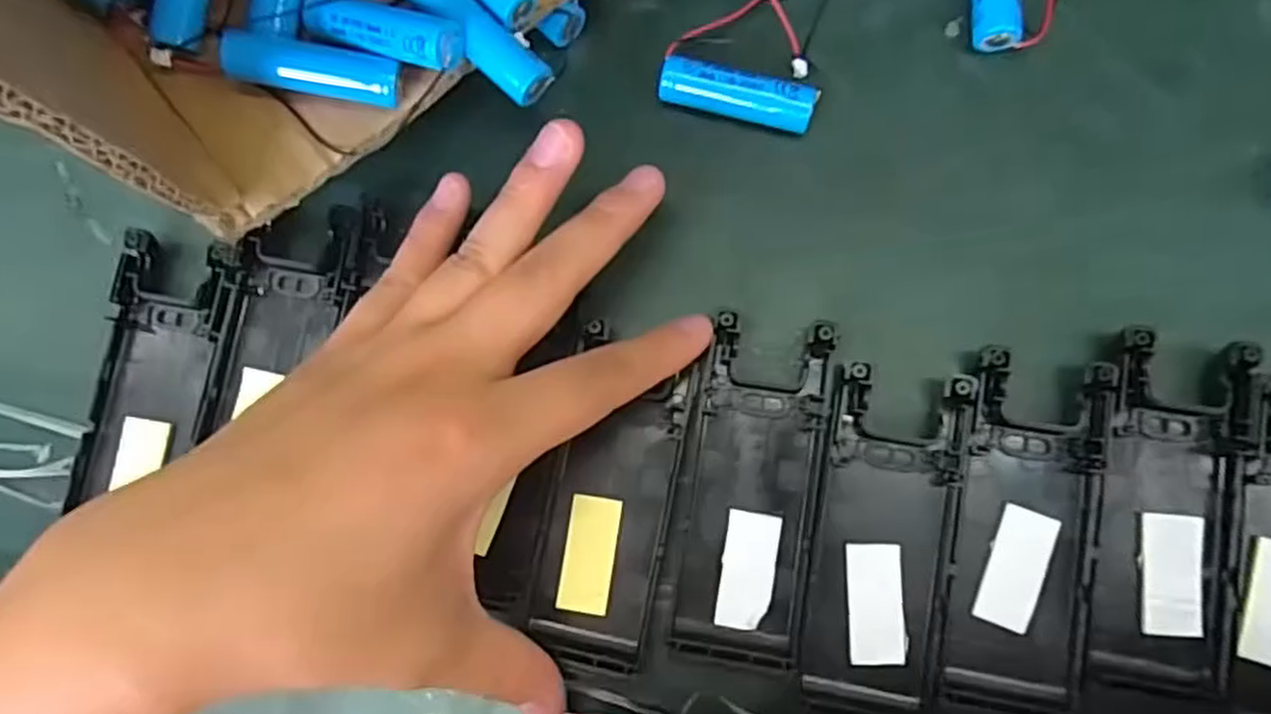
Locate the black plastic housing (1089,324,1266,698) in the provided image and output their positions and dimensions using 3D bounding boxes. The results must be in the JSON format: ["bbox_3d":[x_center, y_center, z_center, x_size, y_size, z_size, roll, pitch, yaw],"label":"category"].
[{"bbox_3d":[0.153,0.043,0.215,0.038,0.010,0.097,9,85,5],"label":"black plastic housing"}]

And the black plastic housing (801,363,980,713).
[{"bbox_3d":[0.075,0.054,0.221,0.037,0.009,0.098,9,85,5],"label":"black plastic housing"}]

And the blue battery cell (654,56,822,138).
[{"bbox_3d":[0.032,-0.083,0.240,0.049,0.015,0.014,15,85,6],"label":"blue battery cell"}]

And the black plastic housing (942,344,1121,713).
[{"bbox_3d":[0.114,0.051,0.218,0.037,0.008,0.100,9,85,5],"label":"black plastic housing"}]

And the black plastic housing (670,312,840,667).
[{"bbox_3d":[0.036,0.039,0.226,0.037,0.010,0.098,9,83,6],"label":"black plastic housing"}]

